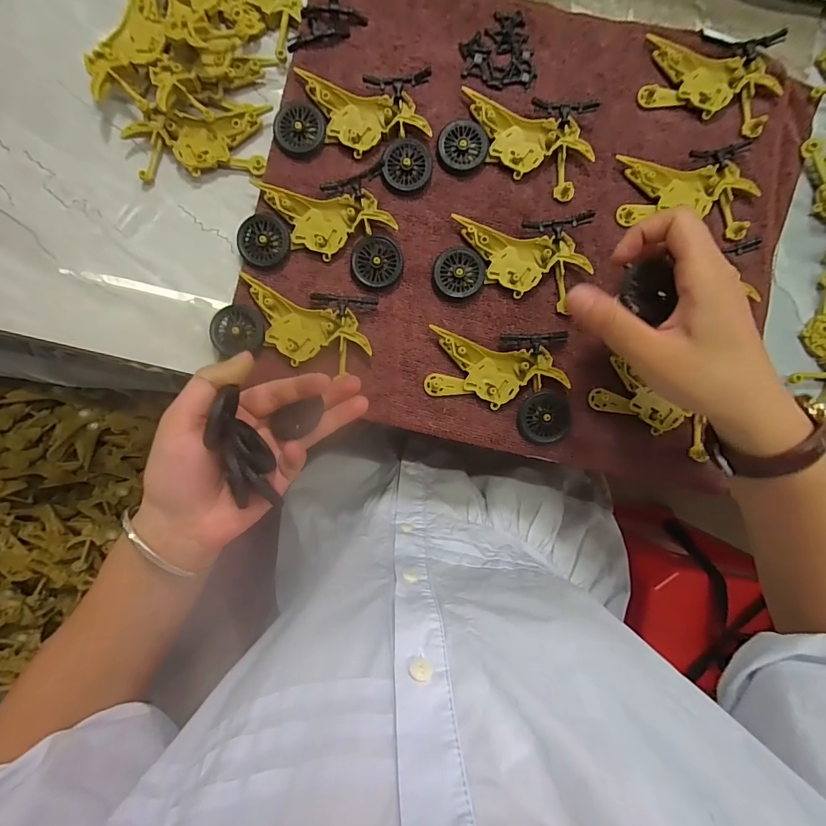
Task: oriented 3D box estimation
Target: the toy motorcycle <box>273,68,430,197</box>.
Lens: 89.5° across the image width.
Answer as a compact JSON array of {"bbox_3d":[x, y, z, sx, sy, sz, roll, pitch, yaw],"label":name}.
[{"bbox_3d":[-0.043,-0.205,0.303,0.112,0.014,0.075,3,89,-1],"label":"toy motorcycle"}]

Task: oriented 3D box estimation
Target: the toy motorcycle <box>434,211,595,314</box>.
[{"bbox_3d":[0.073,-0.114,0.305,0.104,0.014,0.064,8,89,-1],"label":"toy motorcycle"}]

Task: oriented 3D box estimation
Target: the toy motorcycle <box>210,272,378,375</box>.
[{"bbox_3d":[-0.086,-0.063,0.300,0.111,0.011,0.054,8,89,-1],"label":"toy motorcycle"}]

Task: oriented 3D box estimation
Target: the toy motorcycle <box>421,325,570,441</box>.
[{"bbox_3d":[0.063,-0.020,0.304,0.101,0.009,0.078,1,89,-1],"label":"toy motorcycle"}]

